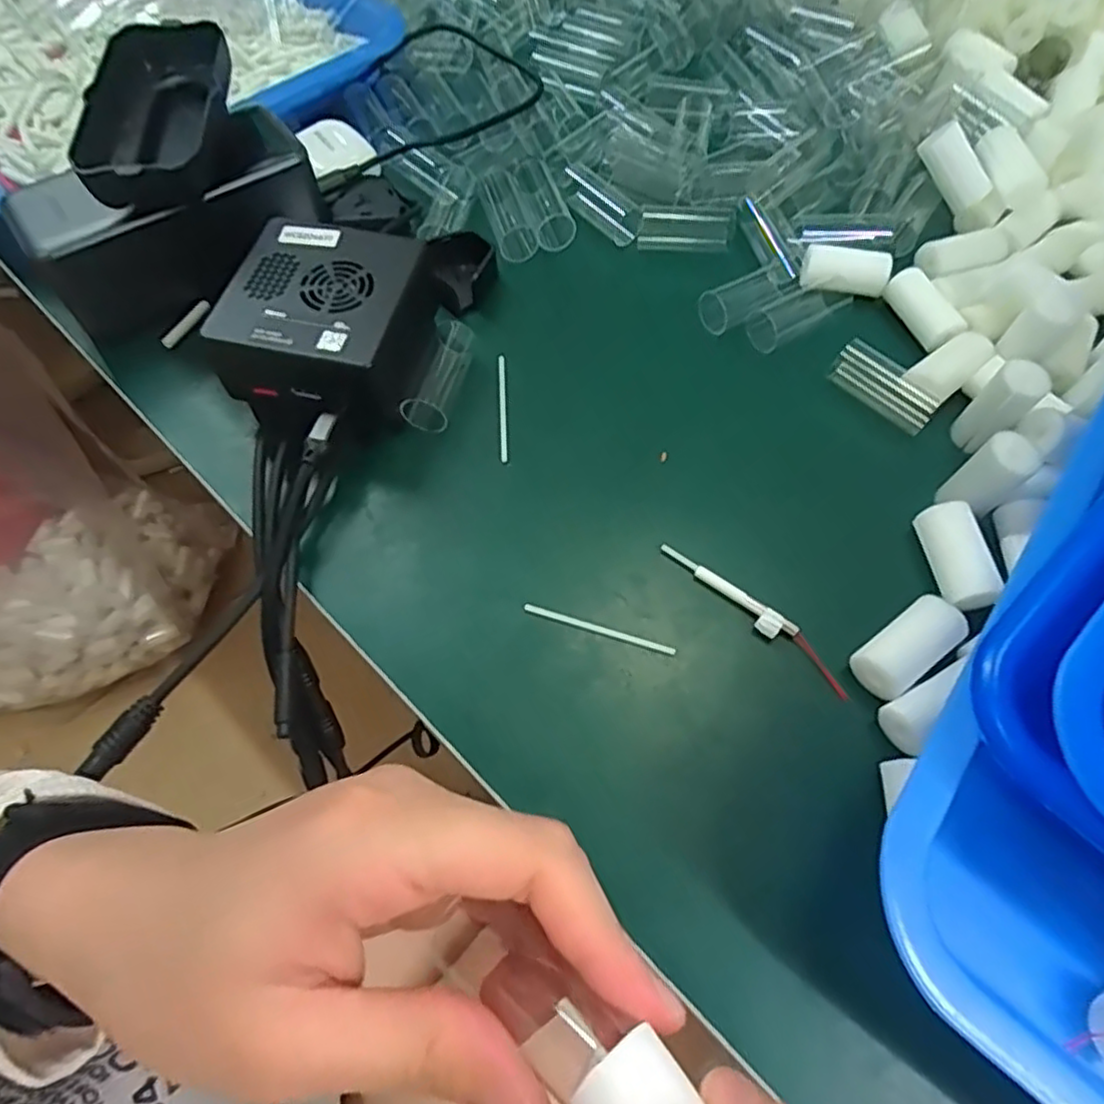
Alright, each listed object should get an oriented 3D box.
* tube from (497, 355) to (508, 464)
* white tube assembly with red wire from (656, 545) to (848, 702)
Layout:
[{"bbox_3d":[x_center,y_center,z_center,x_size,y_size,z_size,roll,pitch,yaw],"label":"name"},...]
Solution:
[{"bbox_3d":[-0.023,-0.068,0.313,0.004,0.004,0.058,-2,62,-2],"label":"tube"},{"bbox_3d":[0.080,0.024,0.265,0.087,0.008,0.010,40,69,18],"label":"white tube assembly with red wire"}]

